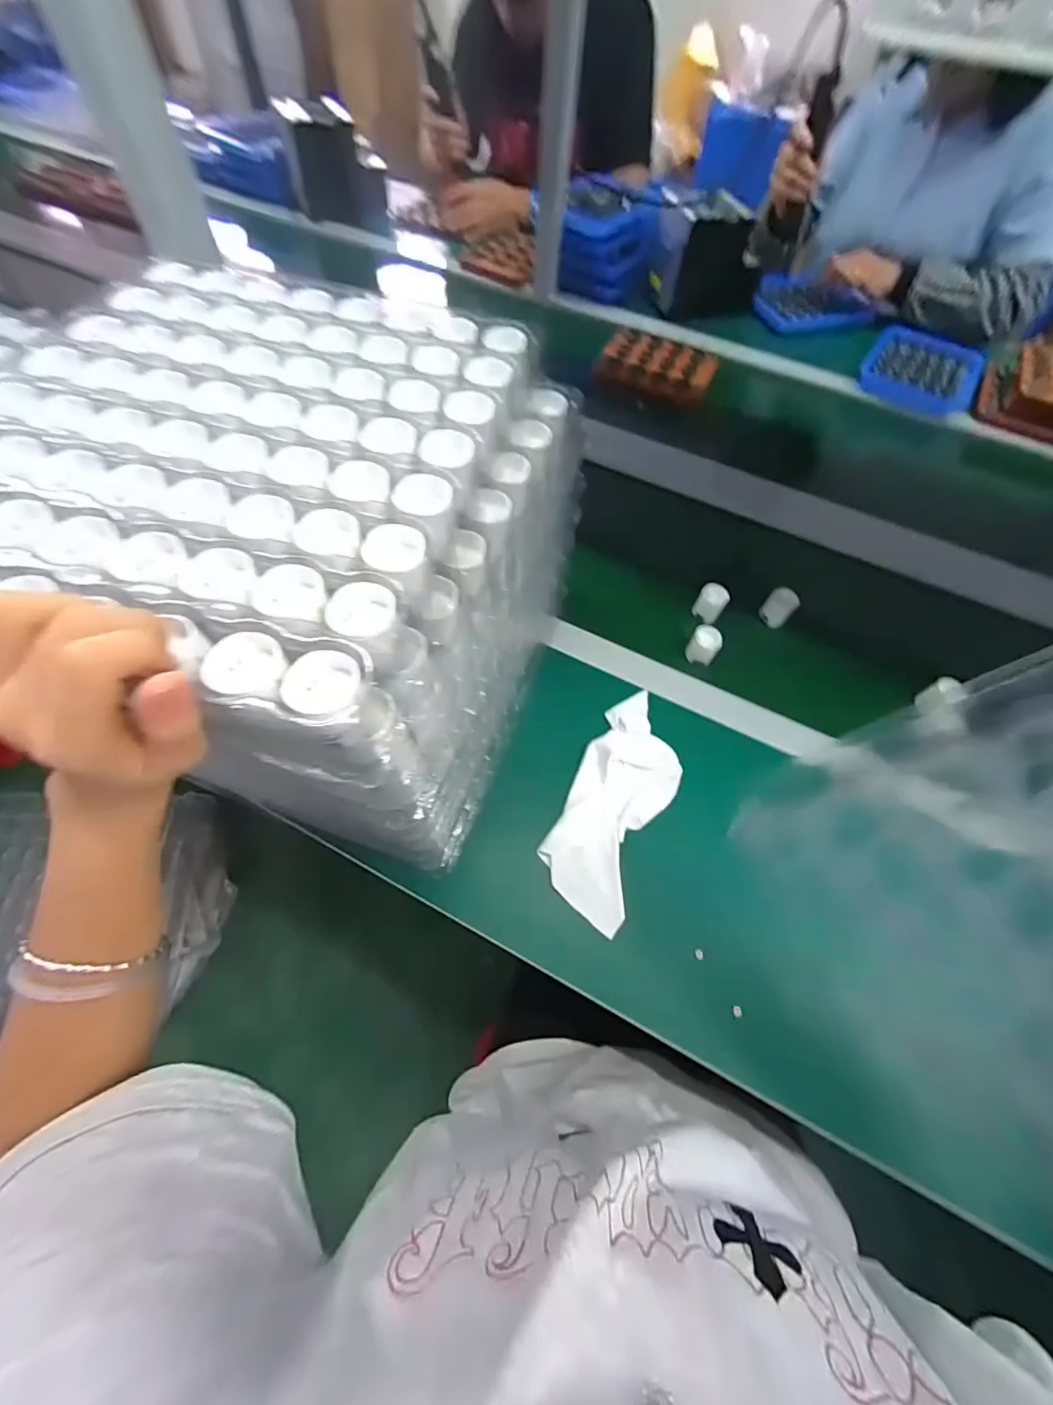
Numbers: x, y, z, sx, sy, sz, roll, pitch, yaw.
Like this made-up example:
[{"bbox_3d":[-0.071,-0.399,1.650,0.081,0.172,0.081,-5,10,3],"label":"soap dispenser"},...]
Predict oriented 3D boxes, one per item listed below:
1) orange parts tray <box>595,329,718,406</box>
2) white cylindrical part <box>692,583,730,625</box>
[{"bbox_3d":[0.229,-0.586,0.866,0.192,0.036,0.122,26,63,9],"label":"orange parts tray"},{"bbox_3d":[0.222,-0.120,0.601,0.032,0.038,0.026,33,64,13],"label":"white cylindrical part"}]

